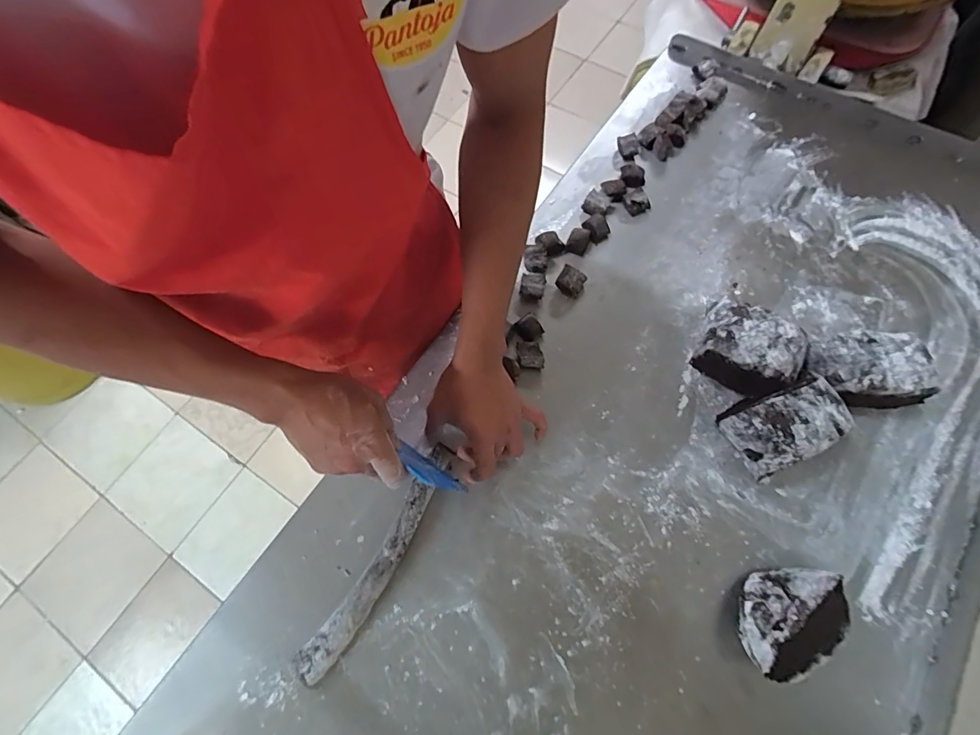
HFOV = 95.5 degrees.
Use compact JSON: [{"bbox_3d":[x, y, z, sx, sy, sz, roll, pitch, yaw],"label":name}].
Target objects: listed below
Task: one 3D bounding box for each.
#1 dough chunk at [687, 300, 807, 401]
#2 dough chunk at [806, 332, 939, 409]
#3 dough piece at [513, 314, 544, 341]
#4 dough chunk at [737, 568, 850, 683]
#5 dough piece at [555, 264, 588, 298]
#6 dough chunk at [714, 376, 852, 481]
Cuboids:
[{"bbox_3d":[0.304,-0.023,0.523,0.109,0.057,0.092,27,72,12],"label":"dough chunk"},{"bbox_3d":[0.428,0.005,0.507,0.118,0.062,0.090,-1,69,2],"label":"dough chunk"},{"bbox_3d":[0.050,-0.049,0.569,0.030,0.015,0.030,-40,73,-12],"label":"dough piece"},{"bbox_3d":[0.288,0.236,0.427,0.119,0.050,0.075,-27,70,-8],"label":"dough chunk"},{"bbox_3d":[0.106,-0.110,0.582,0.036,0.024,0.031,27,72,12],"label":"dough piece"},{"bbox_3d":[0.325,0.060,0.491,0.112,0.059,0.084,-28,70,-8],"label":"dough chunk"}]

